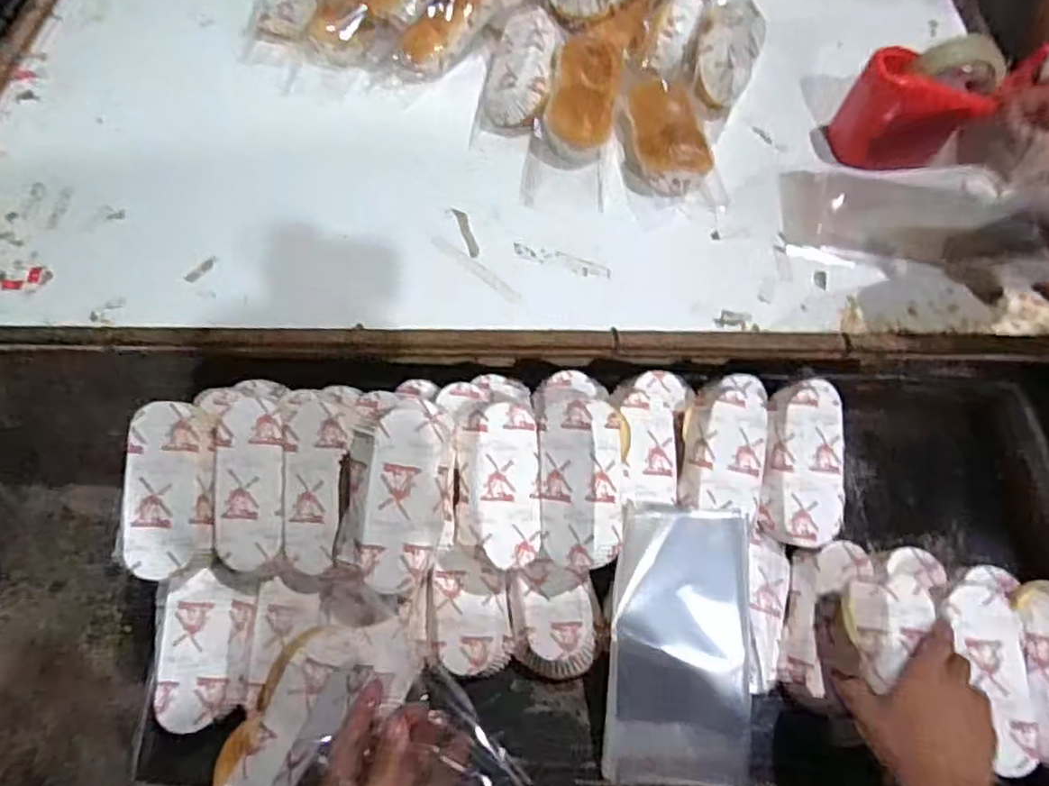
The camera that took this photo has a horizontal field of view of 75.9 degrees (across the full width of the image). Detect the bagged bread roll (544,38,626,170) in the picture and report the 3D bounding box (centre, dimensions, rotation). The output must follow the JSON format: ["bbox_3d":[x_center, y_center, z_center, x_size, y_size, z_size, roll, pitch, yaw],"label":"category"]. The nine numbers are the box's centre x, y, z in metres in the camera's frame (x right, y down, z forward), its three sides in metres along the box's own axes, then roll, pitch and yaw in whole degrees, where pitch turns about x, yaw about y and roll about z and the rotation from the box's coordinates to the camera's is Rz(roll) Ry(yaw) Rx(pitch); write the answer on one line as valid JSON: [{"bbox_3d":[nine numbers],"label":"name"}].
[{"bbox_3d":[0.068,-0.329,0.736,0.070,0.051,0.160,15,74,7],"label":"bagged bread roll"}]

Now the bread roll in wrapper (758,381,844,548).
[{"bbox_3d":[0.256,0.061,0.620,0.075,0.038,0.154,6,83,3],"label":"bread roll in wrapper"}]

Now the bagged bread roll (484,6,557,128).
[{"bbox_3d":[0.000,-0.368,0.771,0.070,0.067,0.156,8,61,6],"label":"bagged bread roll"}]

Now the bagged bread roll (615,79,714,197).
[{"bbox_3d":[0.153,-0.280,0.727,0.094,0.041,0.144,-4,61,0],"label":"bagged bread roll"}]

